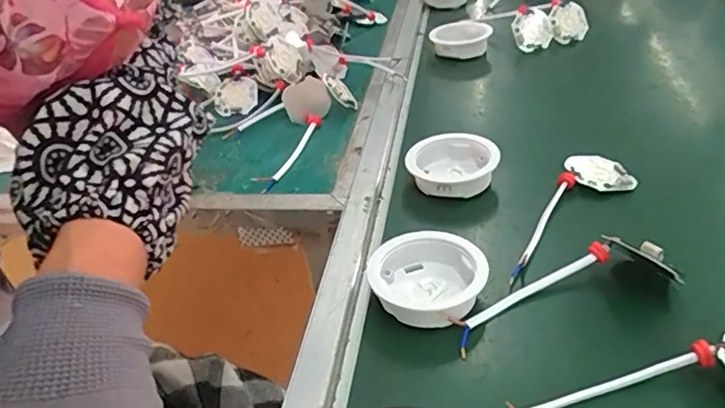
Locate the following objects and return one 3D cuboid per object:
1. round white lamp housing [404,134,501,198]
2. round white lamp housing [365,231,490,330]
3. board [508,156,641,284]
[{"bbox_3d":[0.073,-0.029,0.458,0.068,0.030,0.061,17,43,27],"label":"round white lamp housing"},{"bbox_3d":[0.041,0.048,0.356,0.069,0.028,0.063,-4,38,3],"label":"round white lamp housing"},{"bbox_3d":[0.157,0.006,0.406,0.052,0.014,0.160,17,43,27],"label":"board"}]

